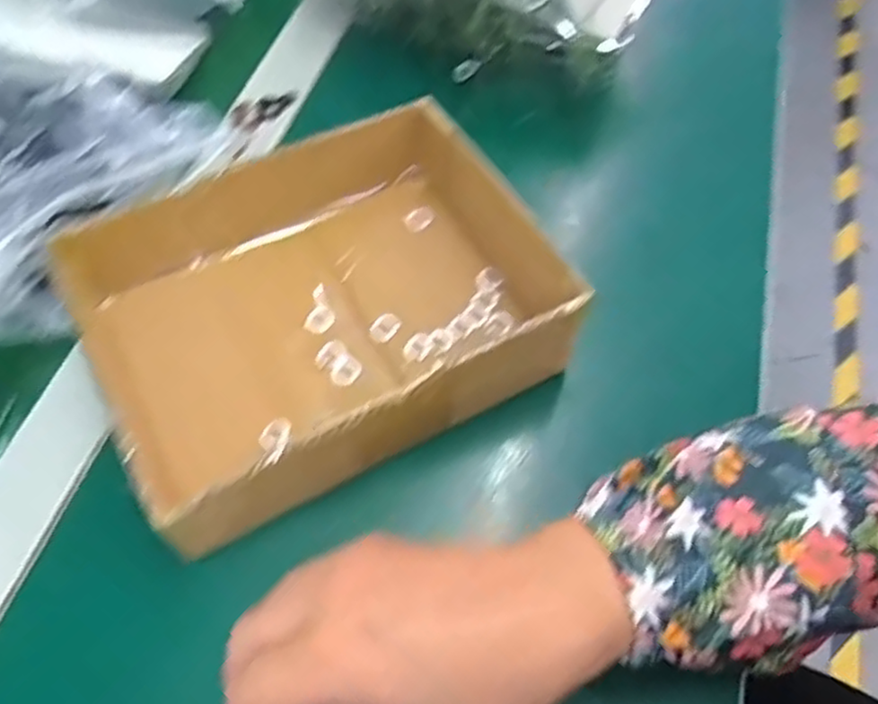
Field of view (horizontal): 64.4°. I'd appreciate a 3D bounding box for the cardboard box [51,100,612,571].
[{"bbox_3d":[-0.059,-0.019,0.337,0.206,0.056,0.158,-27,64,-14],"label":"cardboard box"}]

